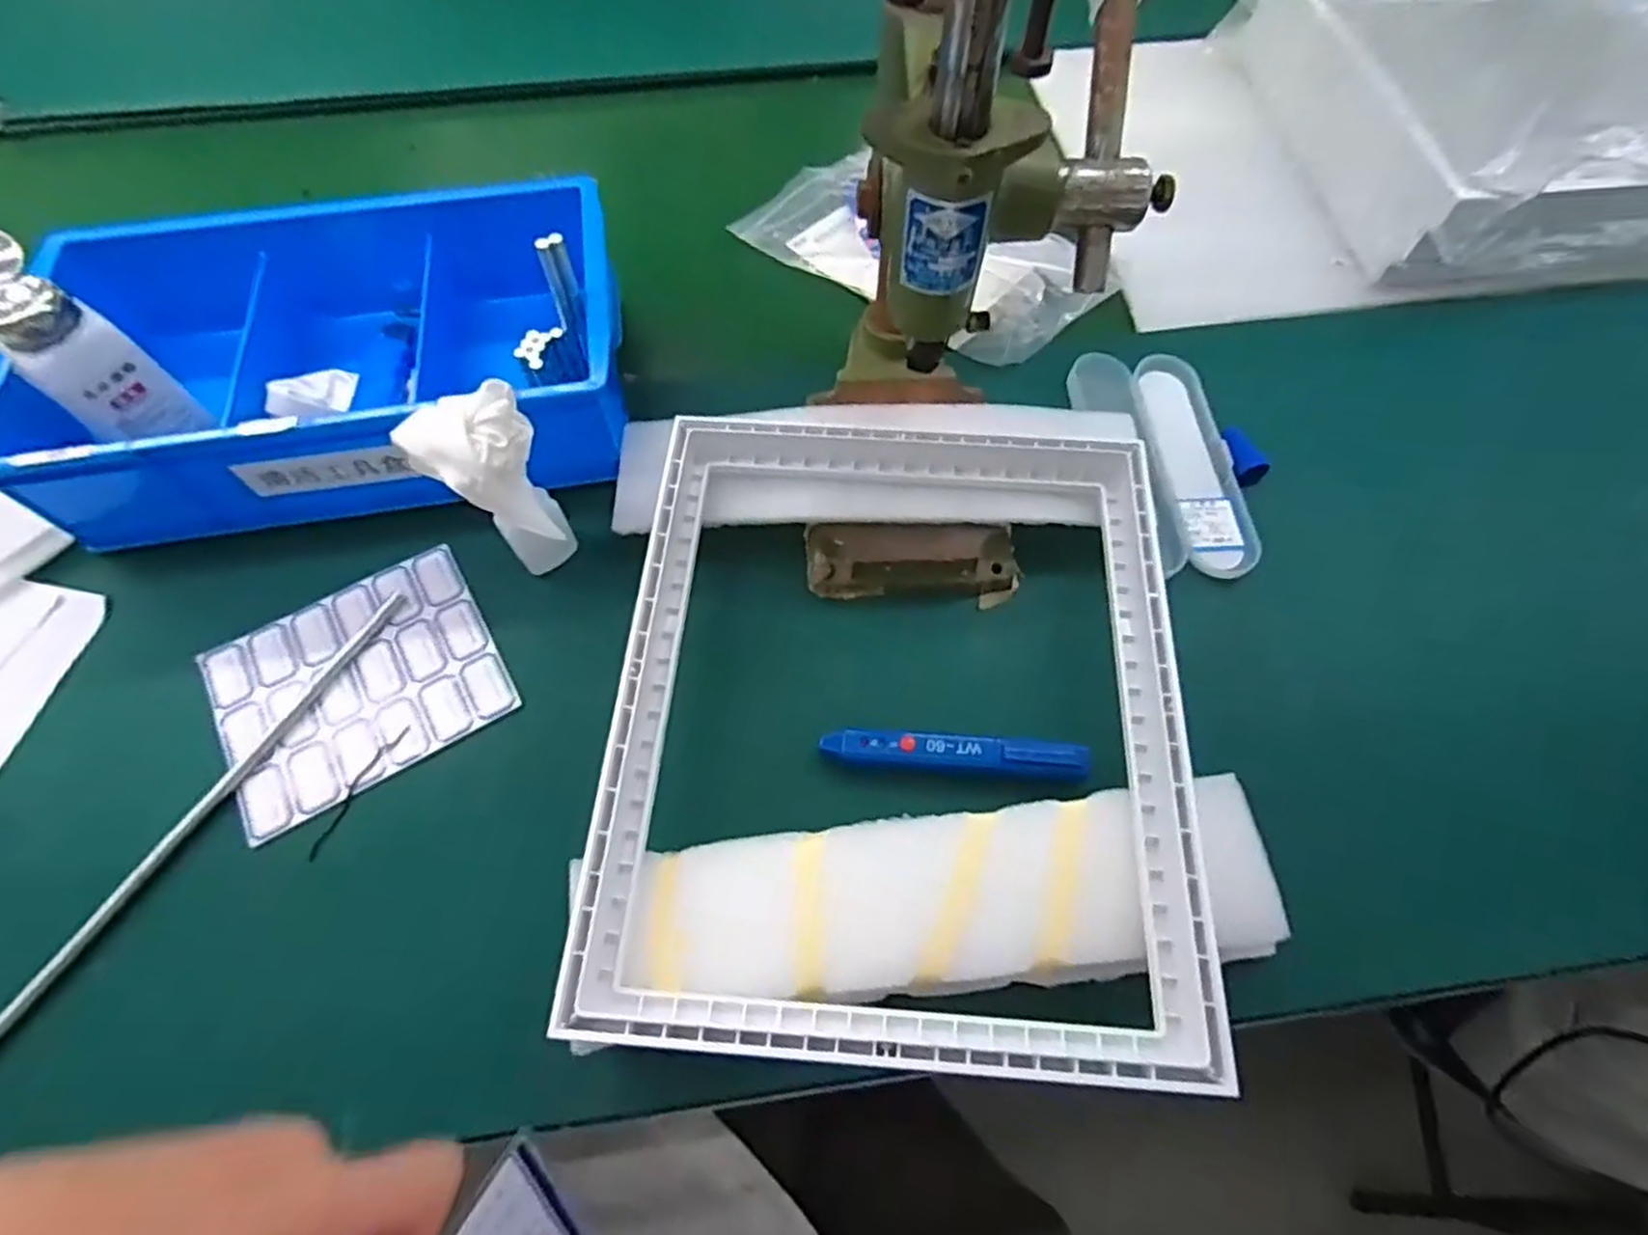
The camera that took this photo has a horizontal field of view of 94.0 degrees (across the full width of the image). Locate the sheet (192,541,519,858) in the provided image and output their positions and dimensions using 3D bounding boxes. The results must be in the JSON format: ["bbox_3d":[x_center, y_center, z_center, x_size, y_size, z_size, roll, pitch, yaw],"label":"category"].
[{"bbox_3d":[-0.271,0.037,0.447,0.150,0.006,0.124,-30,69,-15],"label":"sheet"}]

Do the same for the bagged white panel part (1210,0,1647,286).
[{"bbox_3d":[0.522,-0.415,0.612,0.255,0.084,0.343,-9,64,-4],"label":"bagged white panel part"}]

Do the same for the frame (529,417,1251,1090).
[{"bbox_3d":[0.043,0.035,0.386,0.285,0.042,0.335,4,64,2],"label":"frame"}]

